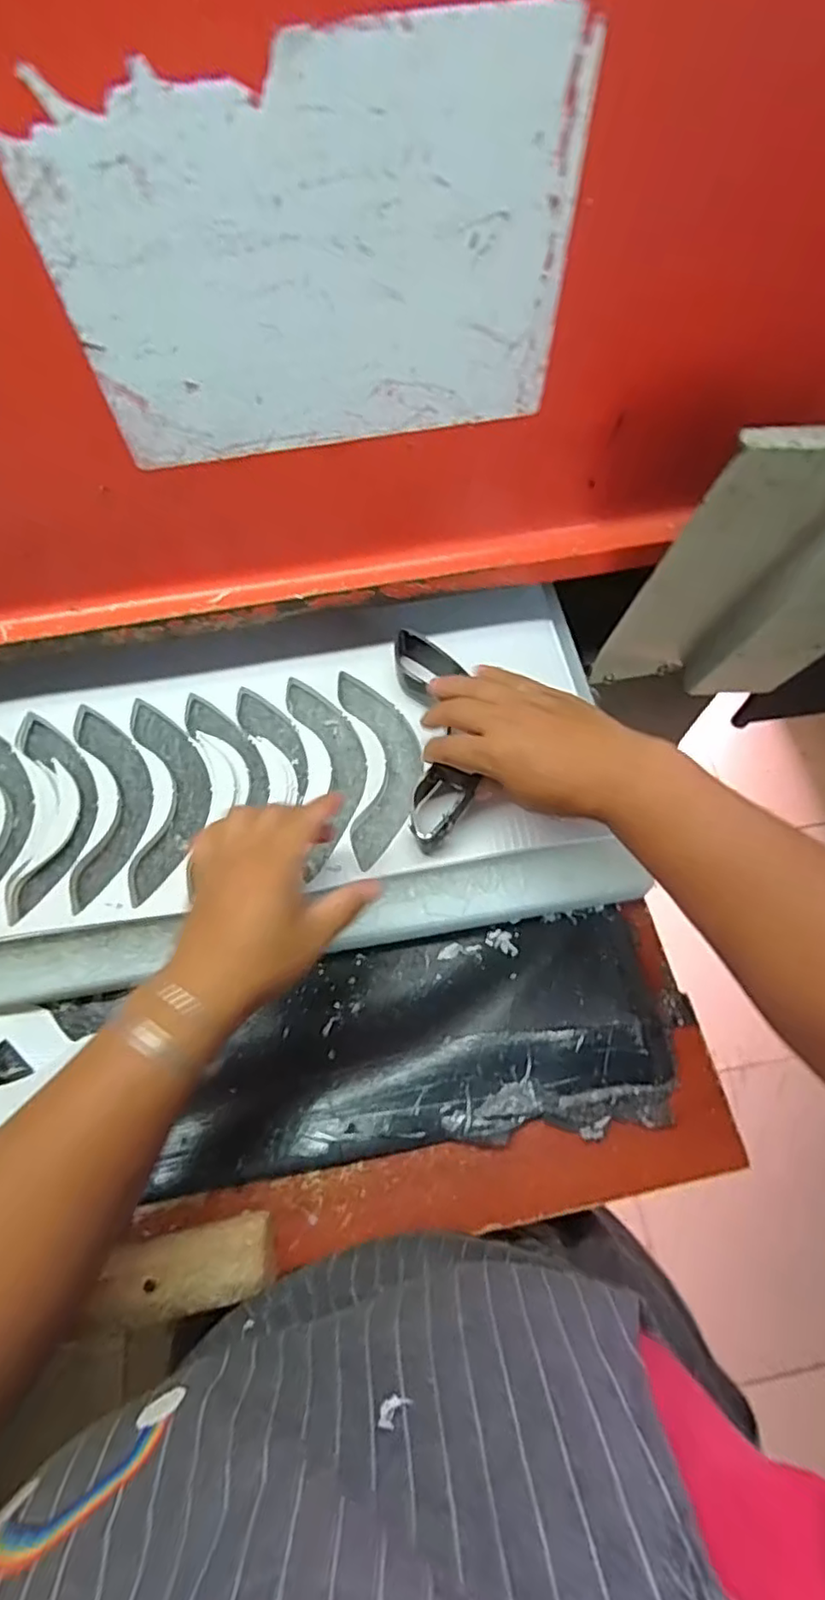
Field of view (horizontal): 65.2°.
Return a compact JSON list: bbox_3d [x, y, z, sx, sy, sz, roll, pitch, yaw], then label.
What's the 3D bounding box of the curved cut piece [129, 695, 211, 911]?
[{"bbox_3d":[-0.189,-0.005,0.509,0.059,0.016,0.168,-8,68,-6],"label":"curved cut piece"}]

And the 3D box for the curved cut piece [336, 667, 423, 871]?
[{"bbox_3d":[-0.024,-0.028,0.518,0.058,0.010,0.166,-5,68,-5],"label":"curved cut piece"}]

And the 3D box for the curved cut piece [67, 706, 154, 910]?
[{"bbox_3d":[-0.233,0.000,0.503,0.057,0.017,0.168,-9,68,-6],"label":"curved cut piece"}]

